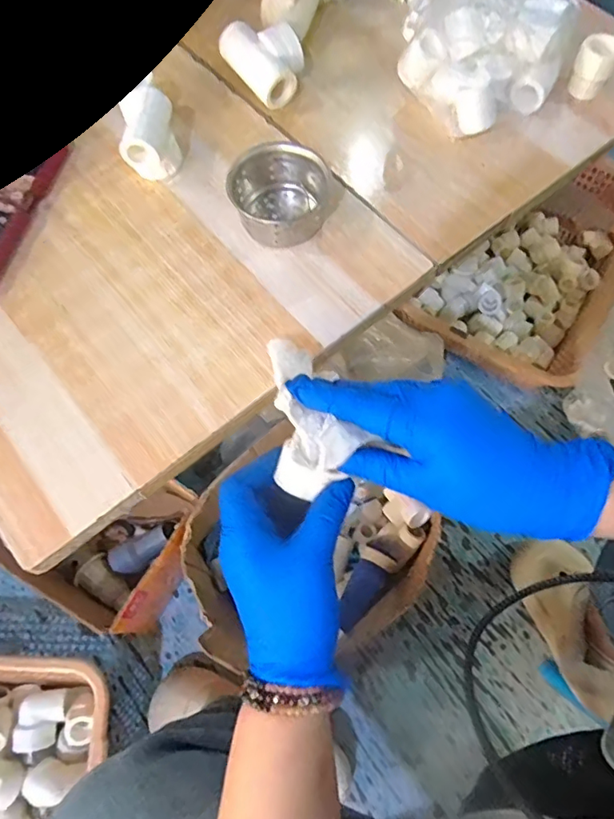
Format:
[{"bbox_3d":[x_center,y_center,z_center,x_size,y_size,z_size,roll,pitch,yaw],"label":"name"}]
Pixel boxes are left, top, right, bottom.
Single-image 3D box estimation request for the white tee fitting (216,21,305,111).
[{"bbox_3d":[-0.036,-0.301,0.455,0.050,0.035,0.073,-38,71,-13],"label":"white tee fitting"}]

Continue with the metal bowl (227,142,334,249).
[{"bbox_3d":[-0.020,-0.164,0.406,0.067,0.046,0.064,-1,67,2],"label":"metal bowl"}]

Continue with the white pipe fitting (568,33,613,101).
[{"bbox_3d":[0.245,-0.292,0.454,0.032,0.038,0.032,-1,67,2],"label":"white pipe fitting"}]

